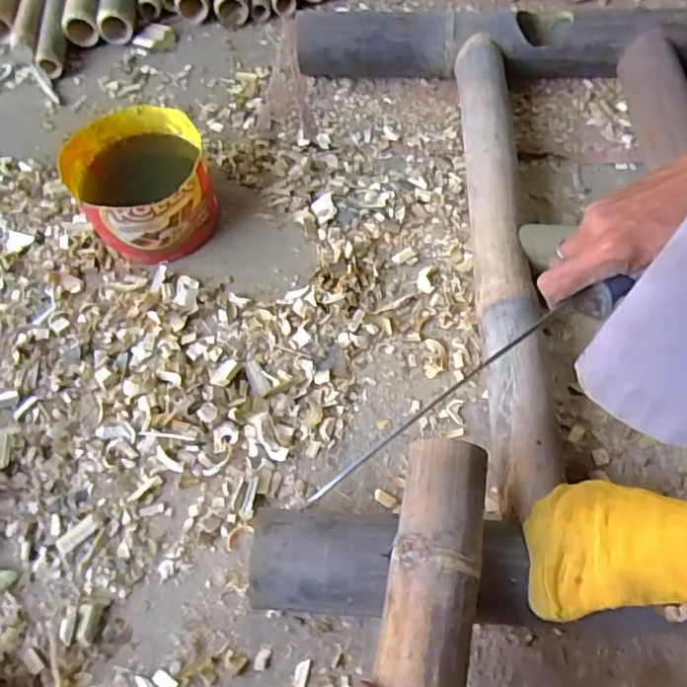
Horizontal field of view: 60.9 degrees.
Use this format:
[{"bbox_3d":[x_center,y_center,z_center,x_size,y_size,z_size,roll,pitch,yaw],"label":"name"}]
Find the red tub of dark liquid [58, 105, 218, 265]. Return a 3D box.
[{"bbox_3d":[-0.227,-0.182,0.674,0.147,0.096,0.155,-1,63,2],"label":"red tub of dark liquid"}]

